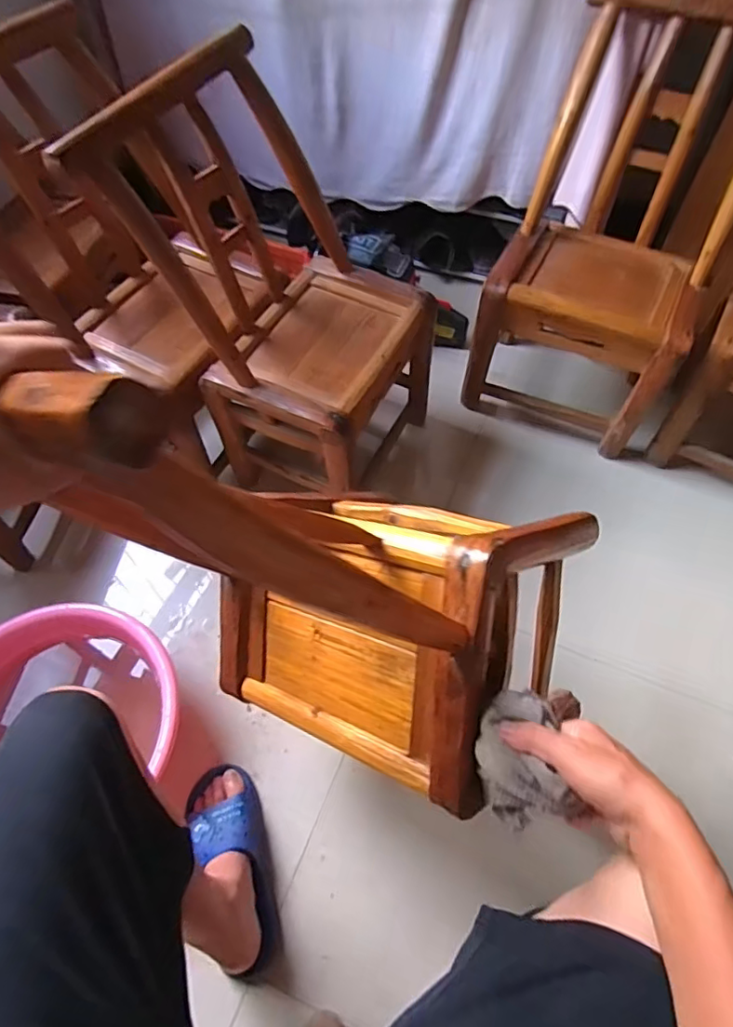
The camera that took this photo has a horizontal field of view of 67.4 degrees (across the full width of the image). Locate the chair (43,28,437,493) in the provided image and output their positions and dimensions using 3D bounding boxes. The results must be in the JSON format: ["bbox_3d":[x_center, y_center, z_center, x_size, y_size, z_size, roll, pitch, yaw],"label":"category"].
[{"bbox_3d":[-0.115,-0.339,0.921,0.384,0.584,0.377,26,62,15],"label":"chair"}]

